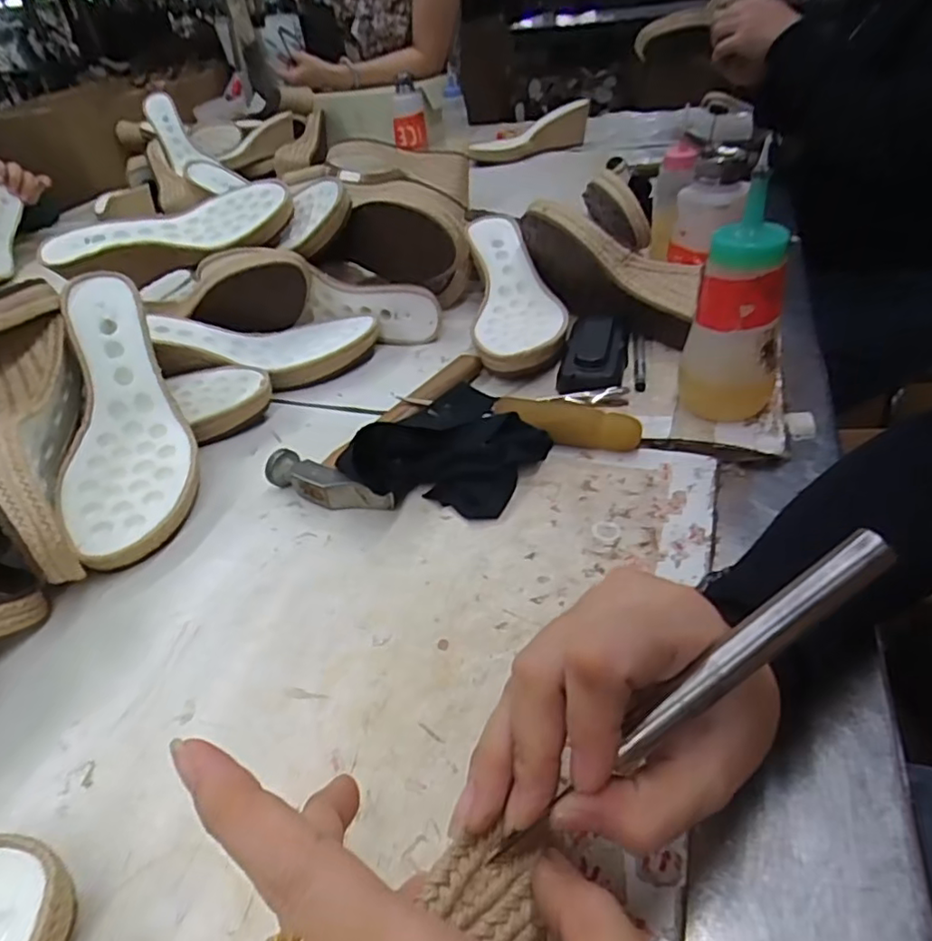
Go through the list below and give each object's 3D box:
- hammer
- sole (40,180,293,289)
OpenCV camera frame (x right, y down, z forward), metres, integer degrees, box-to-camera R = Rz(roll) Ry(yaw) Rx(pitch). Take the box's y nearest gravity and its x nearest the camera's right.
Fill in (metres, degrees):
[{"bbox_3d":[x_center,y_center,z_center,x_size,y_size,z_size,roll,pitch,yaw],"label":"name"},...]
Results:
[{"bbox_3d":[-0.050,-0.040,0.472,0.093,0.029,0.201,16,43,26],"label":"hammer"},{"bbox_3d":[-0.293,-0.235,0.627,0.235,0.068,0.087,-12,38,-7],"label":"sole"}]

